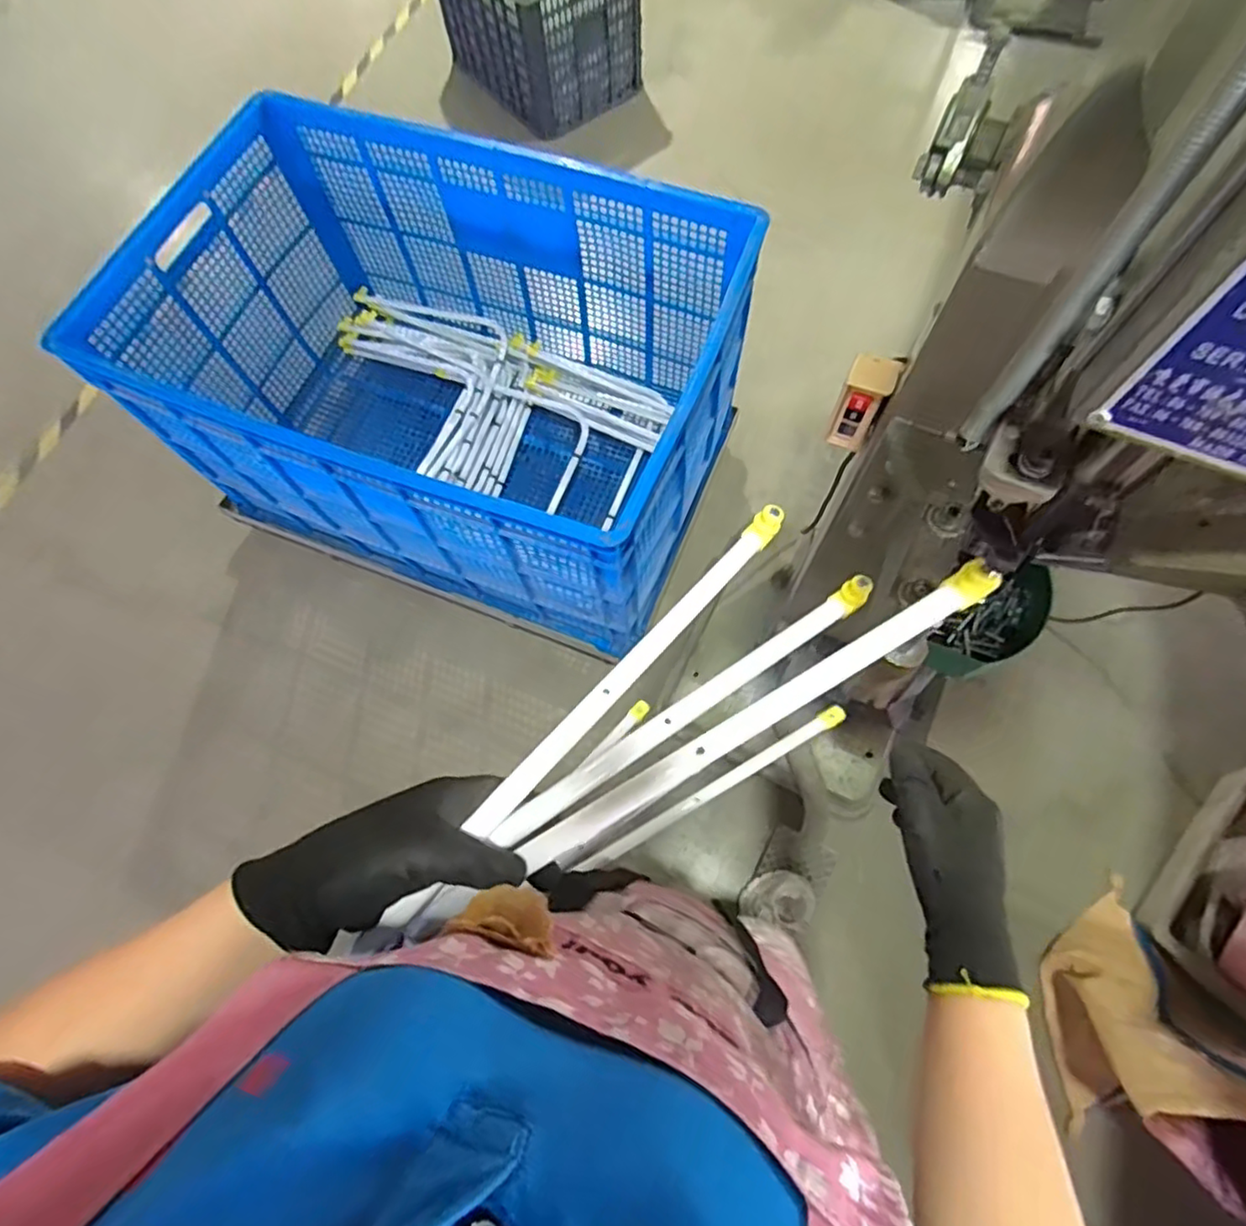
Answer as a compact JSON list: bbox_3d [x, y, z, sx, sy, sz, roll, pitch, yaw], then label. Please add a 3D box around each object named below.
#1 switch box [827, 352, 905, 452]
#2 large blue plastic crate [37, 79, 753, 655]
[{"bbox_3d":[0.261,-0.229,0.715,0.048,0.110,0.040,24,72,11],"label":"switch box"},{"bbox_3d":[-0.320,-0.443,1.270,1.000,0.633,0.690,16,71,8],"label":"large blue plastic crate"}]

